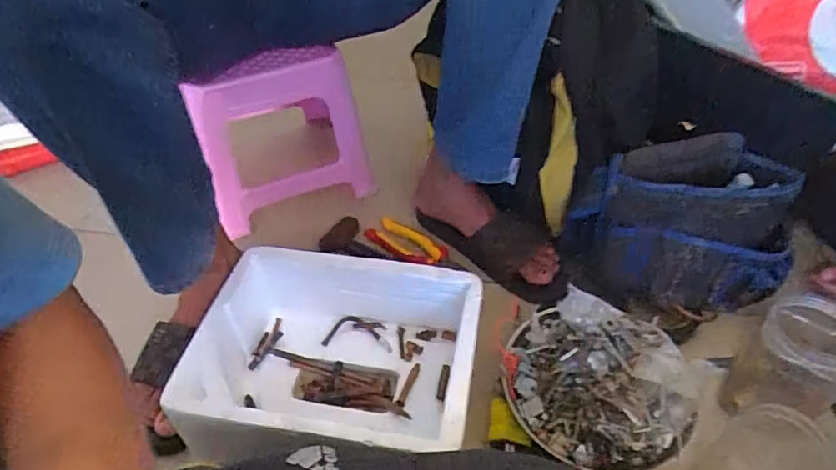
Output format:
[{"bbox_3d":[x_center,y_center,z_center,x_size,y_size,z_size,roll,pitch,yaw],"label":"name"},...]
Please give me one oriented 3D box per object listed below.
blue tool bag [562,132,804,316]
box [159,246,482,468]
[{"bbox_3d":[0.358,-0.009,0.711,0.276,0.161,0.180,-13,46,-11],"label":"blue tool bag"},{"bbox_3d":[-0.092,0.148,0.630,0.298,0.119,0.227,7,45,9],"label":"box"}]

